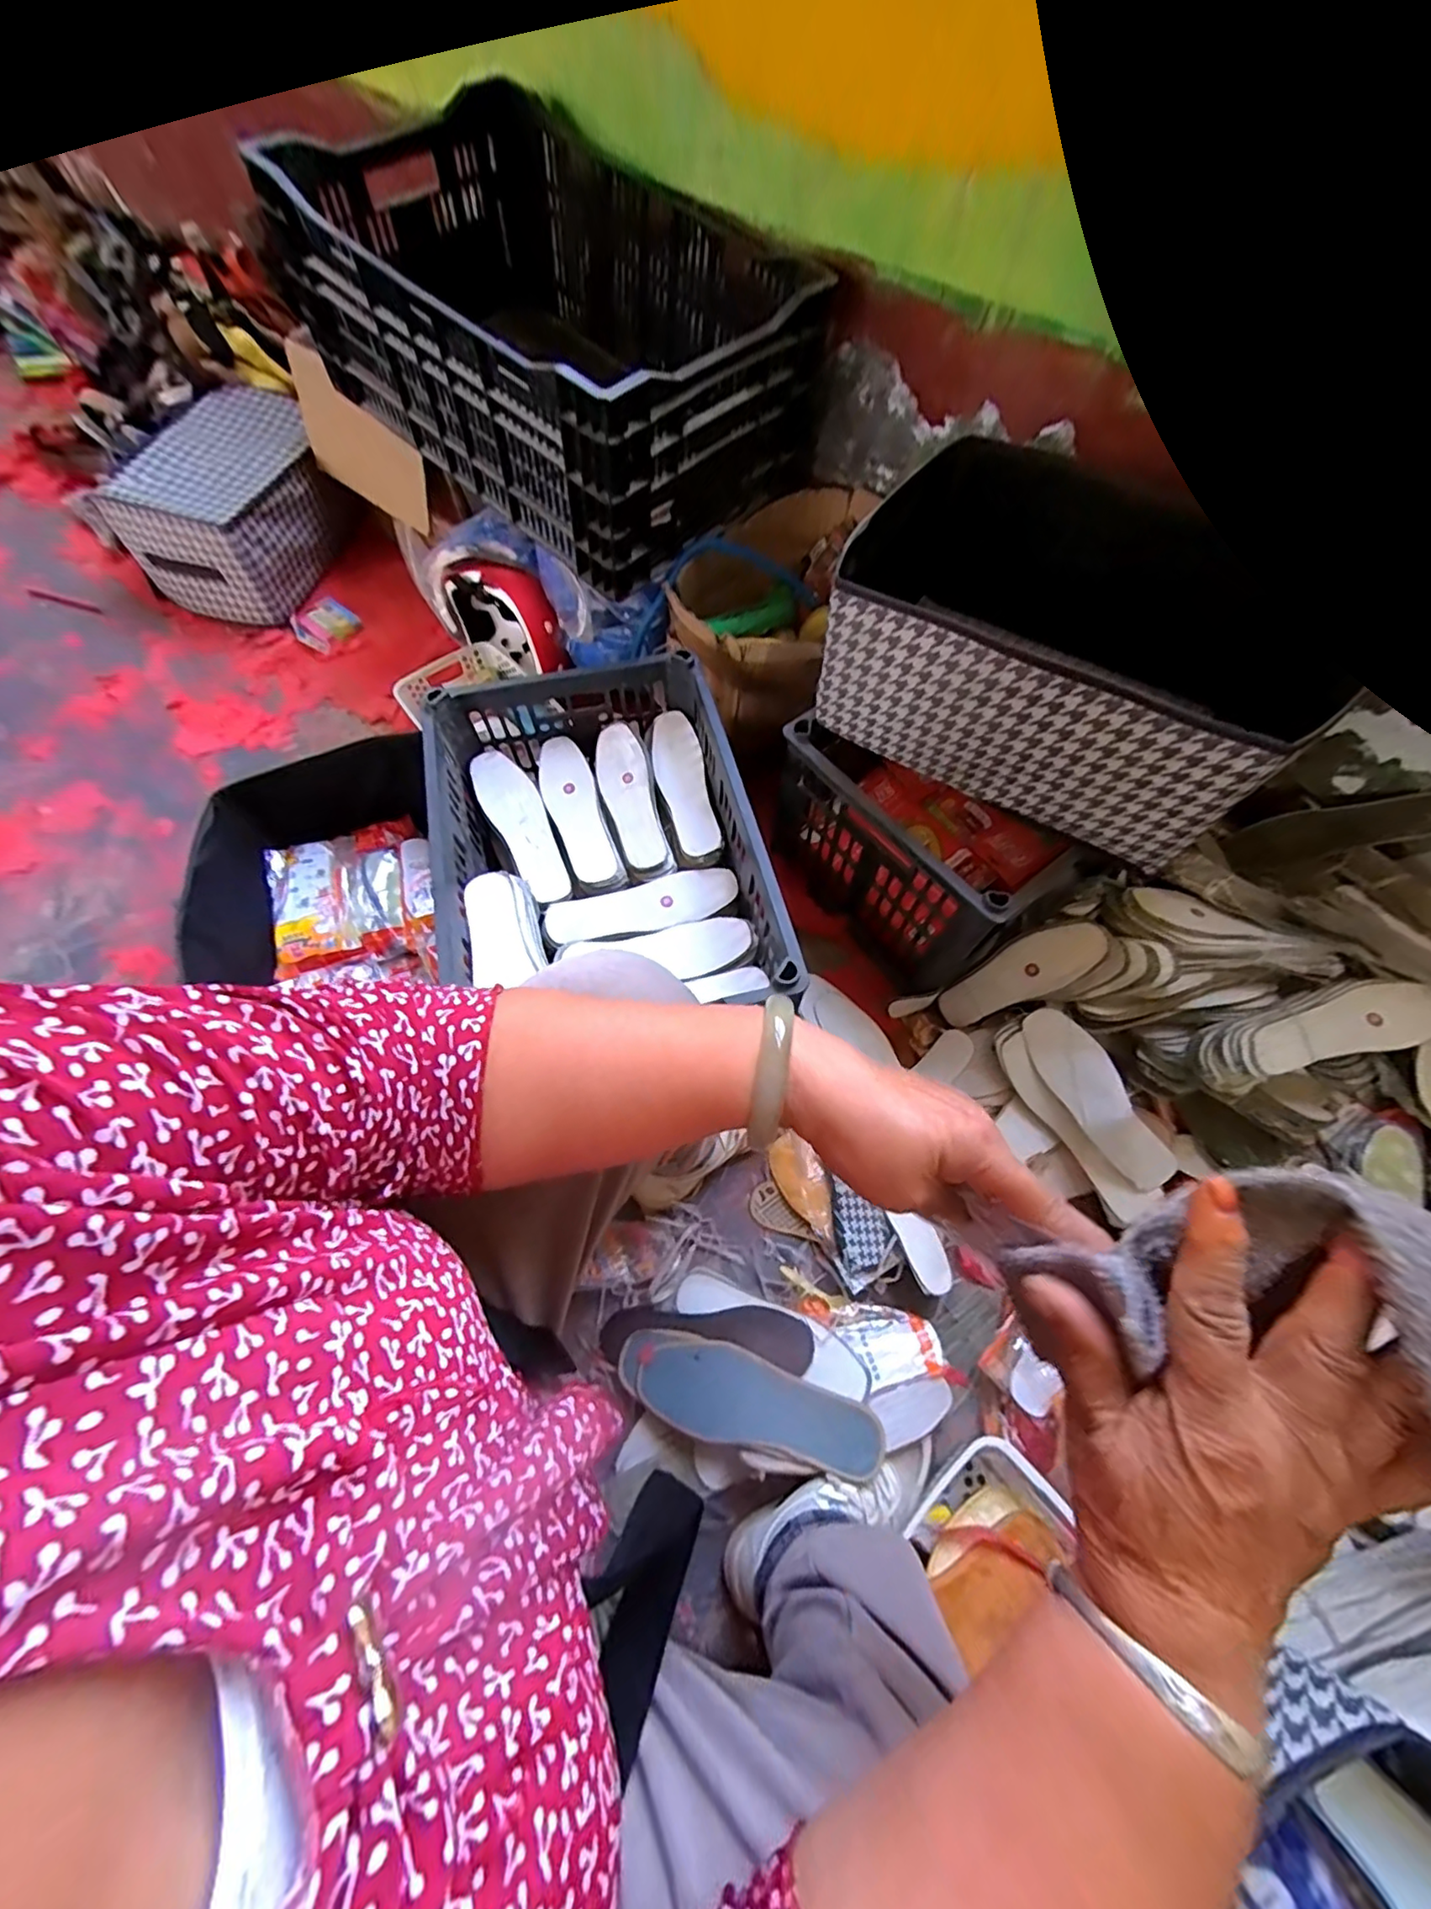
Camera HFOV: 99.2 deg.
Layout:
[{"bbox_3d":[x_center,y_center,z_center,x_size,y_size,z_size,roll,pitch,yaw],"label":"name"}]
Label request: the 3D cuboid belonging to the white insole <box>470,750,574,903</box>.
[{"bbox_3d":[-0.248,-0.169,0.785,0.069,0.021,0.230,-30,71,-12],"label":"white insole"}]

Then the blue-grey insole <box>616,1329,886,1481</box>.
[{"bbox_3d":[0.029,0.465,0.633,0.273,0.009,0.081,13,57,18],"label":"blue-grey insole"}]

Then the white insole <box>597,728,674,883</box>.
[{"bbox_3d":[-0.107,-0.199,0.784,0.063,0.031,0.216,-18,69,-8],"label":"white insole"}]

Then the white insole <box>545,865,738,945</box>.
[{"bbox_3d":[-0.089,-0.057,0.749,0.230,0.015,0.064,-16,69,-7],"label":"white insole"}]

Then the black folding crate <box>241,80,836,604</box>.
[{"bbox_3d":[-0.211,-0.804,0.799,0.581,0.250,0.412,38,72,14],"label":"black folding crate"}]

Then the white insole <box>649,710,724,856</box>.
[{"bbox_3d":[-0.043,-0.223,0.801,0.063,0.027,0.218,-11,68,-6],"label":"white insole"}]

